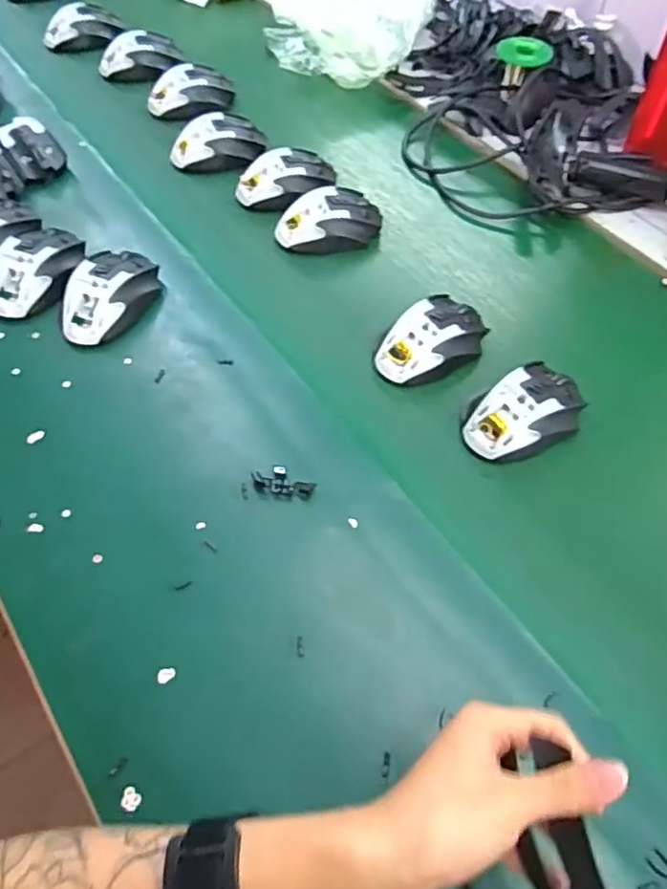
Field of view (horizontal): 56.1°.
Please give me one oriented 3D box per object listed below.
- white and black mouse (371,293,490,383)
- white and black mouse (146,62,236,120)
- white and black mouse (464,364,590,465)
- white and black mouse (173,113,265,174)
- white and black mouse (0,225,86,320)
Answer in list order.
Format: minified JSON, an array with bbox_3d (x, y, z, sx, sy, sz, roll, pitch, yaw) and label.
[{"bbox_3d":[0.096,-0.101,0.592,0.116,0.035,0.066,-37,64,-22],"label":"white and black mouse"},{"bbox_3d":[-0.190,-0.469,0.830,0.118,0.036,0.072,-15,58,-10],"label":"white and black mouse"},{"bbox_3d":[0.168,-0.029,0.546,0.109,0.032,0.066,-29,62,-19],"label":"white and black mouse"},{"bbox_3d":[-0.140,-0.367,0.760,0.112,0.036,0.070,-9,57,-7],"label":"white and black mouse"},{"bbox_3d":[-0.295,-0.177,0.625,0.083,0.031,0.111,10,57,6],"label":"white and black mouse"}]

